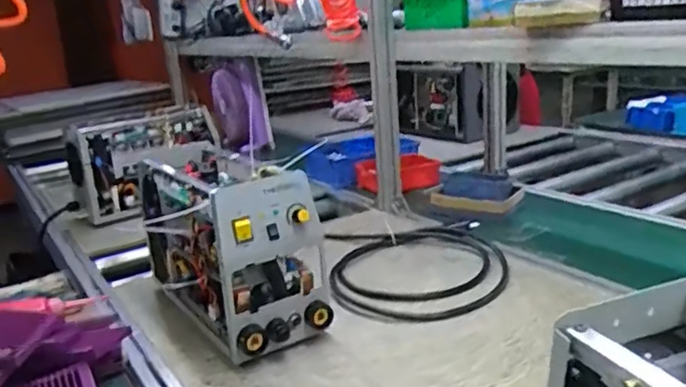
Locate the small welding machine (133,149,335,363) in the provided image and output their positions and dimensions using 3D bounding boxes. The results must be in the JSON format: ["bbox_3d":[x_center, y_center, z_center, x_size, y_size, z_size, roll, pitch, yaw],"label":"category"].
[{"bbox_3d":[-0.167,0.076,0.899,0.156,0.231,0.310,-15,20,-31],"label":"small welding machine"}]

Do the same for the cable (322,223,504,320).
[{"bbox_3d":[0.118,0.121,1.037,0.309,0.026,0.308,-2,17,9],"label":"cable"}]

